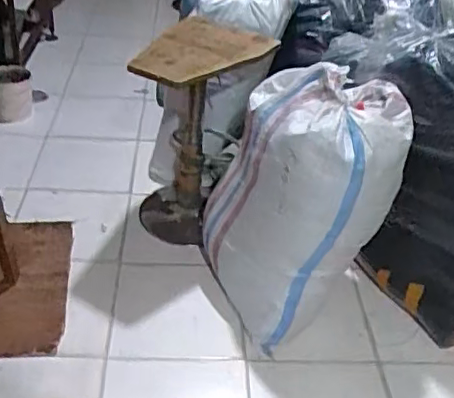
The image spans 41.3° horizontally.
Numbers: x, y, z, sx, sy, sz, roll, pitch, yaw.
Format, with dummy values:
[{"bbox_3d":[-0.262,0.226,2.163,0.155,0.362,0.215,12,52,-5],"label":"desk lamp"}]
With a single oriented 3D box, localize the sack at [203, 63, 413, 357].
[{"bbox_3d":[0.182,-0.001,1.798,0.371,0.682,0.498,-9,38,-19],"label":"sack"}]

